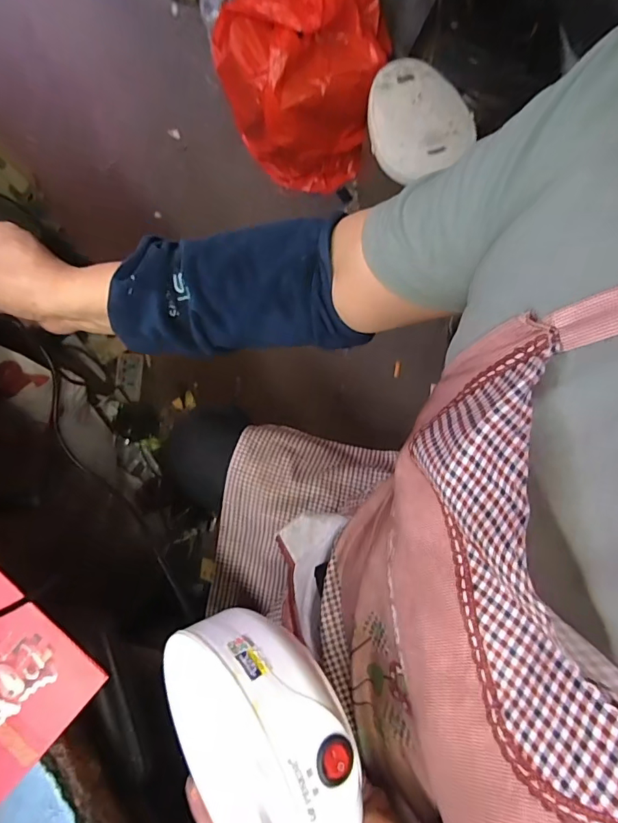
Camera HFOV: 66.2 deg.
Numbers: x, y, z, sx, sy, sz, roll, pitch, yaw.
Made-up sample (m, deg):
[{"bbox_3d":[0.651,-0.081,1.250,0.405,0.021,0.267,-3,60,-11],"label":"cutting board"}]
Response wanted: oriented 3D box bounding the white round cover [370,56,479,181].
[{"bbox_3d":[0.227,-0.596,0.959,0.210,0.054,0.261,10,79,3],"label":"white round cover"}]

